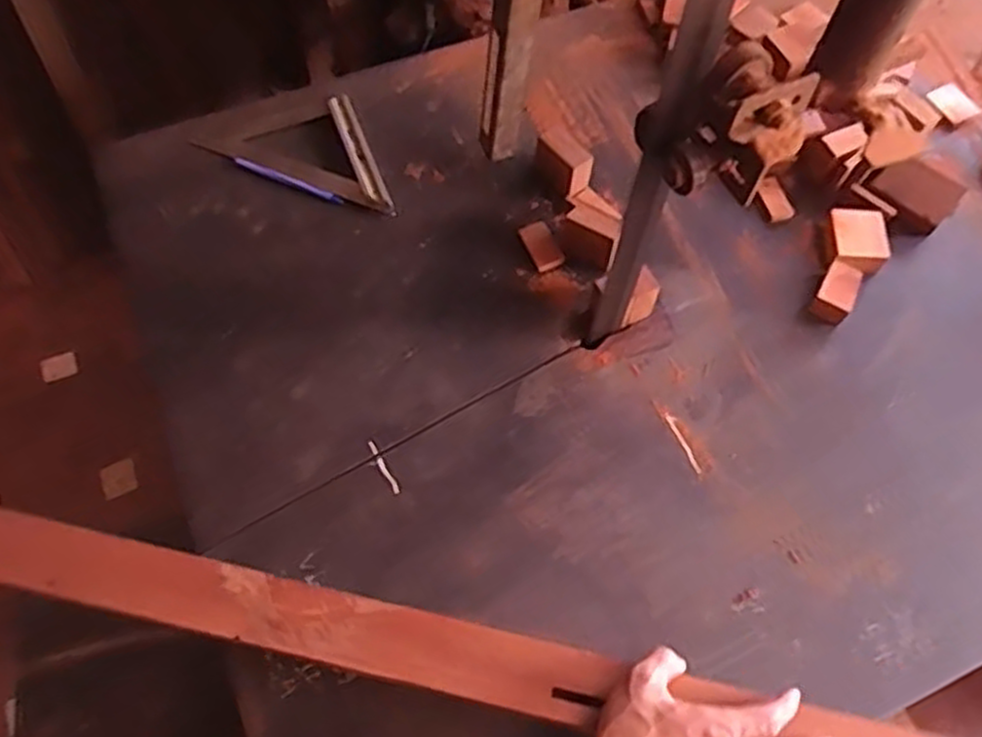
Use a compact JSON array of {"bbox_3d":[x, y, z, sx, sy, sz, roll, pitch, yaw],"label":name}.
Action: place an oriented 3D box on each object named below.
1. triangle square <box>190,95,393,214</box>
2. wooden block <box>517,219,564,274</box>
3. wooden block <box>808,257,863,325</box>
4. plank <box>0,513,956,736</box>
[{"bbox_3d":[-0.202,-0.262,0.886,0.229,0.017,0.124,19,64,7],"label":"triangle square"},{"bbox_3d":[0.055,-0.132,0.830,0.033,0.007,0.058,-22,67,-13],"label":"wooden block"},{"bbox_3d":[0.364,-0.080,0.812,0.039,0.027,0.061,27,66,11],"label":"wooden block"},{"bbox_3d":[0.108,0.254,0.595,1.092,0.020,0.059,12,64,4],"label":"plank"}]

